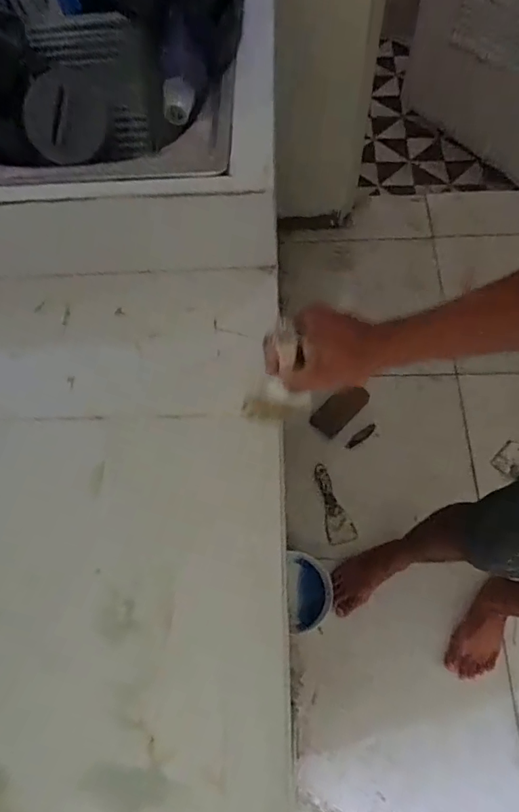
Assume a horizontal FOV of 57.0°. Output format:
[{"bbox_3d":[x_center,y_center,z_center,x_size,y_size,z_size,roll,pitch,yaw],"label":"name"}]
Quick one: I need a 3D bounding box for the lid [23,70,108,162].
[{"bbox_3d":[-0.234,-0.349,0.579,0.089,0.097,0.010,1,21,-27],"label":"lid"}]

